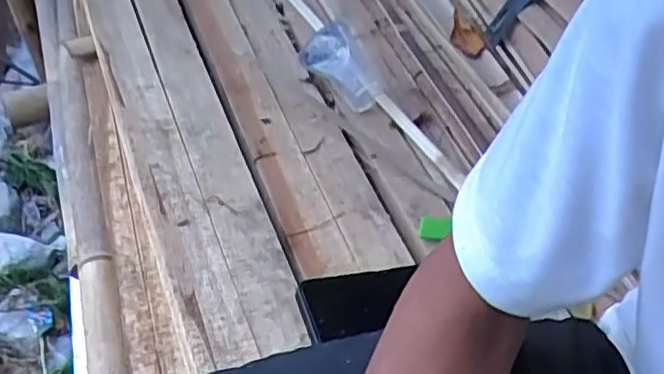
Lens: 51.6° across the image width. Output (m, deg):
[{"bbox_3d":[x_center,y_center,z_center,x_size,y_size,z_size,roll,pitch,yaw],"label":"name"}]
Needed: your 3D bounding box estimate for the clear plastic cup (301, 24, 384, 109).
[{"bbox_3d":[0.016,-0.139,0.788,0.075,0.055,0.099,-24,54,-25],"label":"clear plastic cup"}]

